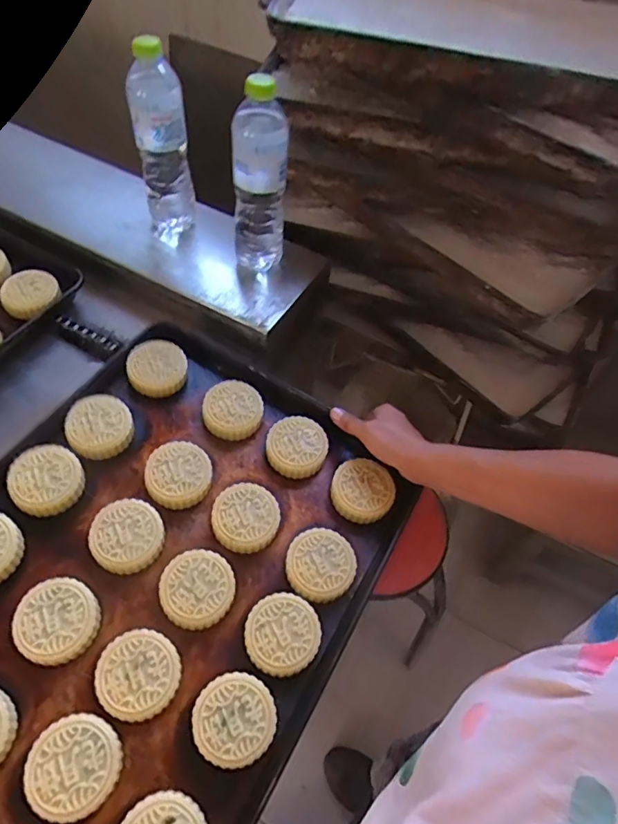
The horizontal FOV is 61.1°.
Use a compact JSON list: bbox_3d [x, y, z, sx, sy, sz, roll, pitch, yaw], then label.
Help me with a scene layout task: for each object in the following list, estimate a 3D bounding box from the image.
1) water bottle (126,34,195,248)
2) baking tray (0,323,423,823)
[{"bbox_3d":[-0.189,-0.339,0.674,0.067,0.232,0.080,-15,44,-10],"label":"water bottle"},{"bbox_3d":[-0.173,0.184,0.501,0.395,0.032,0.573,31,58,10],"label":"baking tray"}]

